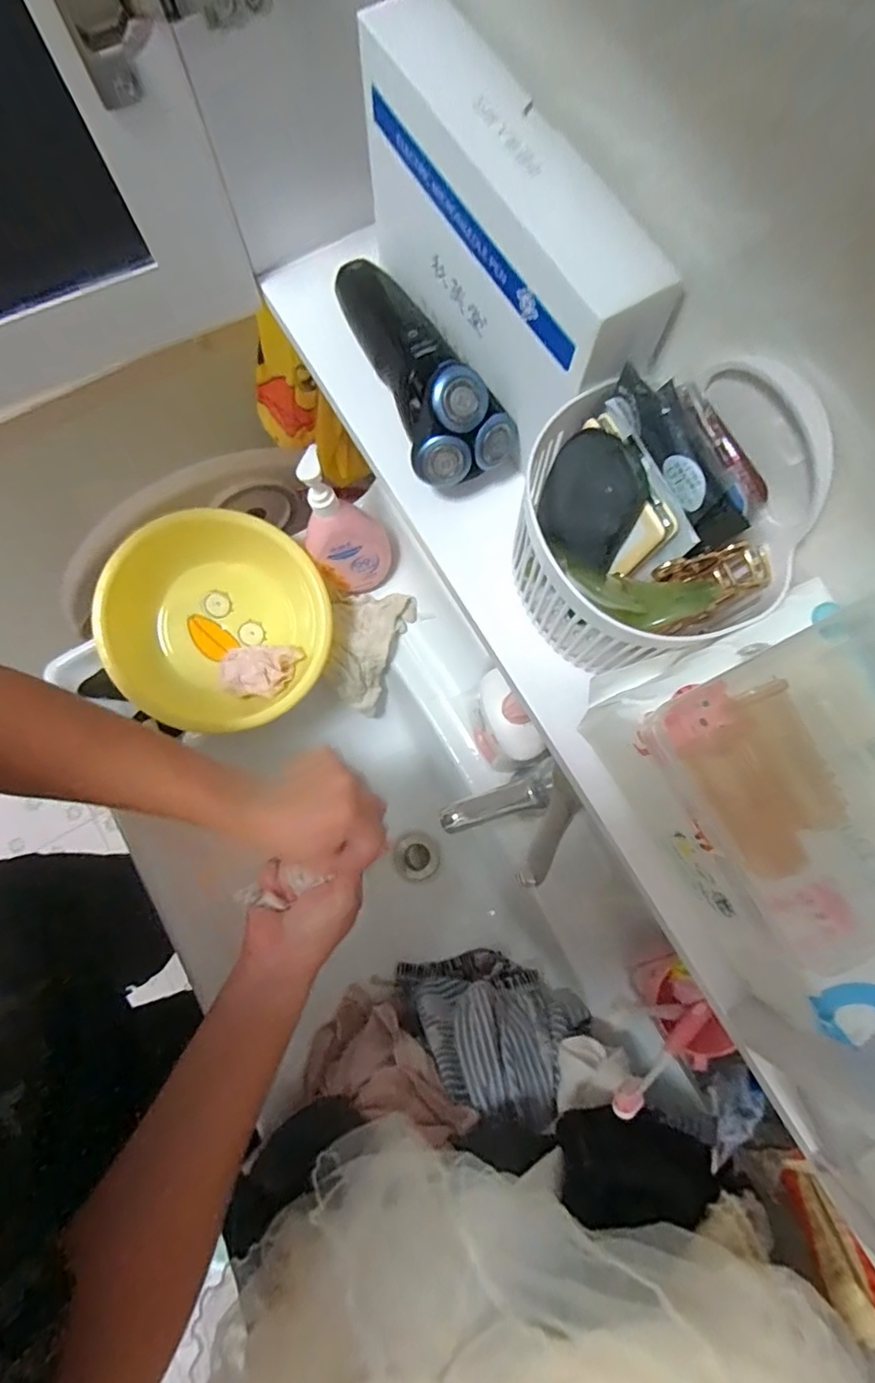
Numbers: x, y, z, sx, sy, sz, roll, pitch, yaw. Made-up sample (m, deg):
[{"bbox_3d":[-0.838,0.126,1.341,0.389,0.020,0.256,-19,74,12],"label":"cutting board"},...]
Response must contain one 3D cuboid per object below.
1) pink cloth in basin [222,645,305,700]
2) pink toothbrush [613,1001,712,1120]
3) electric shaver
[{"bbox_3d":[-0.198,-0.023,0.625,0.084,0.031,0.059,0,77,-1],"label":"pink cloth in basin"},{"bbox_3d":[0.185,0.293,0.447,0.146,0.016,0.017,-8,74,-43],"label":"pink toothbrush"},{"bbox_3d":[-0.015,-0.187,0.310,0.054,0.062,0.155,-25,79,-6],"label":"electric shaver"}]

